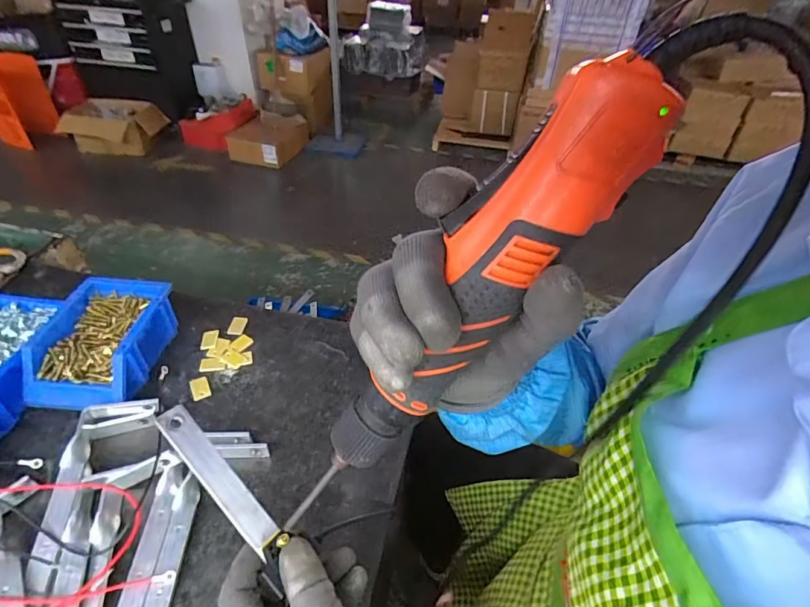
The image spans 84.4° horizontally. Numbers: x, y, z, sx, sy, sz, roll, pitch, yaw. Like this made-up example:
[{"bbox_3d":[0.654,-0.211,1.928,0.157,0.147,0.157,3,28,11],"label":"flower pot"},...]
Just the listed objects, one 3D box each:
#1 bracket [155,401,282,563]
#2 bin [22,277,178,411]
[{"bbox_3d":[-0.133,0.121,0.314,0.115,0.005,0.022,49,54,5],"label":"bracket"},{"bbox_3d":[-0.341,0.047,0.513,0.118,0.068,0.153,6,42,2],"label":"bin"}]

